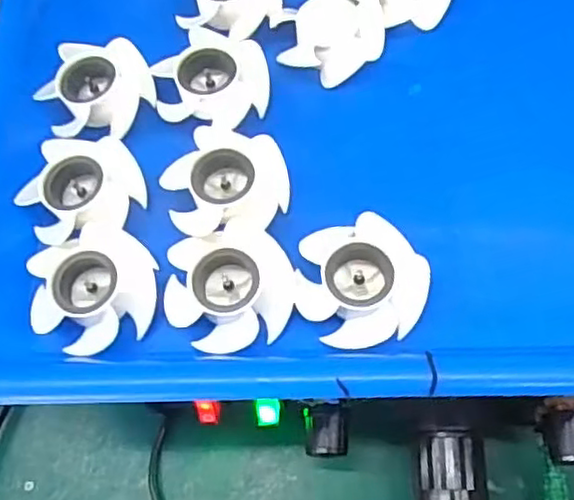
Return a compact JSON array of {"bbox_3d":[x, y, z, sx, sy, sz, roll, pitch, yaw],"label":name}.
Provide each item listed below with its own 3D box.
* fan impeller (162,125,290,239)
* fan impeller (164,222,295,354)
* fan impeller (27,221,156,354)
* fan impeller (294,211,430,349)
[{"bbox_3d":[-0.021,-0.023,0.242,0.040,0.013,0.042,-2,66,4],"label":"fan impeller"},{"bbox_3d":[-0.019,0.013,0.228,0.043,0.013,0.040,-2,66,4],"label":"fan impeller"},{"bbox_3d":[-0.066,0.013,0.232,0.040,0.015,0.040,-13,66,-1],"label":"fan impeller"},{"bbox_3d":[0.025,0.011,0.228,0.042,0.018,0.042,-2,66,4],"label":"fan impeller"}]

